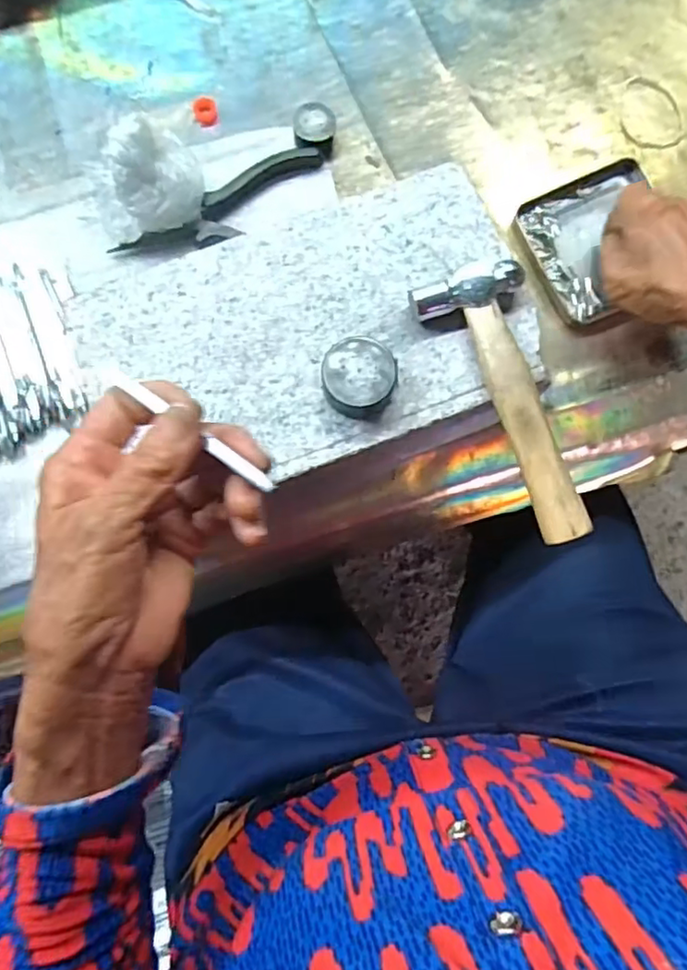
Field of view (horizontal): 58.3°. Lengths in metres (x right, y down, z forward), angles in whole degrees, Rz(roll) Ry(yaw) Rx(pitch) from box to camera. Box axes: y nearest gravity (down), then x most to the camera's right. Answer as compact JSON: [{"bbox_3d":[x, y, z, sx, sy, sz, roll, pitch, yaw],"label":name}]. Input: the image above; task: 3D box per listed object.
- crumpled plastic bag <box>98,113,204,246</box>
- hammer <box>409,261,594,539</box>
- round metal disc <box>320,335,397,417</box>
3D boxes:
[{"bbox_3d":[-0.124,-0.194,0.403,0.051,0.065,0.071,31,81,5],"label":"crumpled plastic bag"},{"bbox_3d":[0.093,-0.045,0.322,0.057,0.019,0.149,-23,81,-4],"label":"hammer"},{"bbox_3d":[0.008,-0.056,0.323,0.037,0.022,0.037,0,80,0],"label":"round metal disc"}]

